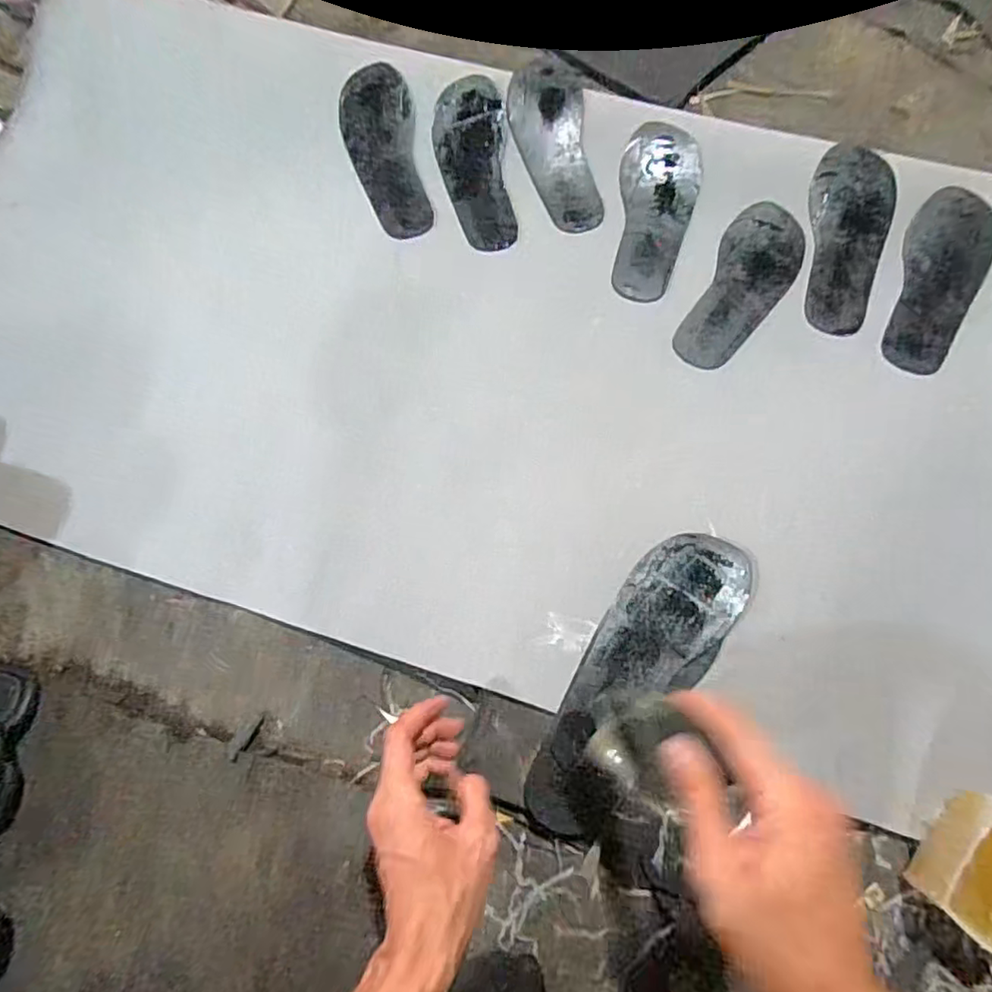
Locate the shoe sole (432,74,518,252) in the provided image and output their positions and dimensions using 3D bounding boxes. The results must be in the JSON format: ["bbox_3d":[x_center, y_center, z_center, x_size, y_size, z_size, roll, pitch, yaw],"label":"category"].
[{"bbox_3d":[-0.026,-0.394,0.719,0.085,0.011,0.222,-5,82,1],"label":"shoe sole"}]

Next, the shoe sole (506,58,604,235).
[{"bbox_3d":[0.073,-0.417,0.720,0.087,0.009,0.224,-14,84,-3],"label":"shoe sole"}]

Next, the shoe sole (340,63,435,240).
[{"bbox_3d":[-0.133,-0.409,0.720,0.085,0.013,0.227,-11,83,1],"label":"shoe sole"}]

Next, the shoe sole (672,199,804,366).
[{"bbox_3d":[0.271,-0.232,0.668,0.084,0.011,0.225,30,75,11],"label":"shoe sole"}]

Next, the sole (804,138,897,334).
[{"bbox_3d":[0.397,-0.289,0.677,0.085,0.010,0.229,7,81,7],"label":"sole"}]

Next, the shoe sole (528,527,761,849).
[{"bbox_3d":[0.118,0.149,0.510,0.090,0.017,0.275,34,76,12],"label":"shoe sole"}]

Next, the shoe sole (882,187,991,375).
[{"bbox_3d":[0.490,-0.237,0.662,0.088,0.032,0.226,20,73,9],"label":"shoe sole"}]

